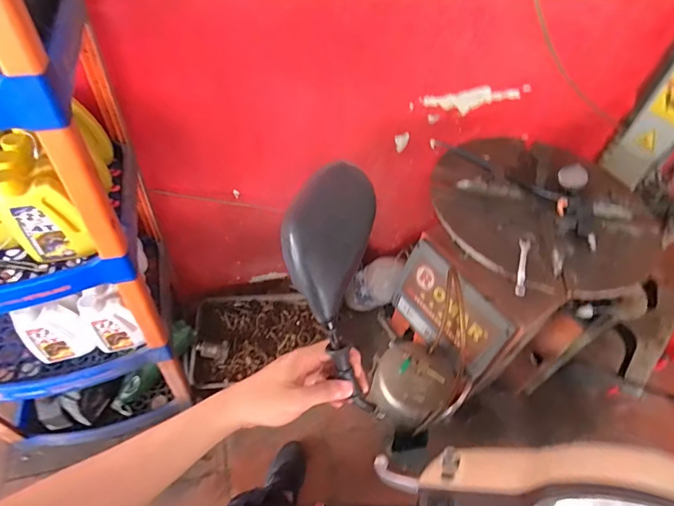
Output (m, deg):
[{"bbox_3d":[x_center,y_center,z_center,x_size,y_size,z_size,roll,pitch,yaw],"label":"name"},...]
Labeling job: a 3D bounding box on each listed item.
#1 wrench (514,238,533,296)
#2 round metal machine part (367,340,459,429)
[{"bbox_3d":[0.389,0.028,0.865,0.024,0.015,0.160,19,50,10],"label":"wrench"},{"bbox_3d":[0.202,0.357,1.120,0.206,0.173,0.206,30,52,19],"label":"round metal machine part"}]

